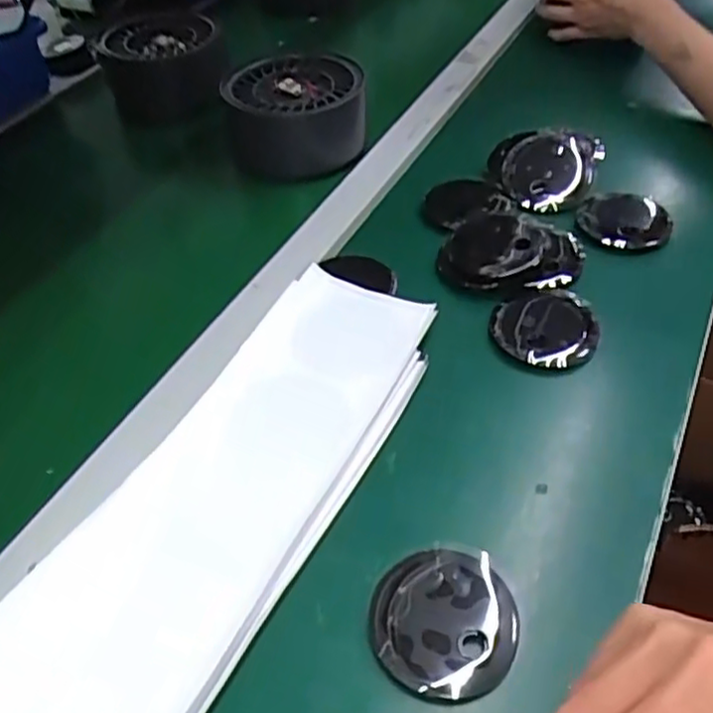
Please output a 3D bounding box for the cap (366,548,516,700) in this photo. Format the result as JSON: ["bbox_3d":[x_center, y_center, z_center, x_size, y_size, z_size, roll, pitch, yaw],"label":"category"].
[{"bbox_3d":[0.046,0.141,0.369,0.075,0.011,0.077,-1,47,1],"label":"cap"}]

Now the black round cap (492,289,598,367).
[{"bbox_3d":[0.142,-0.026,0.518,0.075,0.013,0.079,-1,47,1],"label":"black round cap"}]

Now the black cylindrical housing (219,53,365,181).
[{"bbox_3d":[-0.057,-0.239,0.696,0.132,0.083,0.133,-1,47,1],"label":"black cylindrical housing"}]

